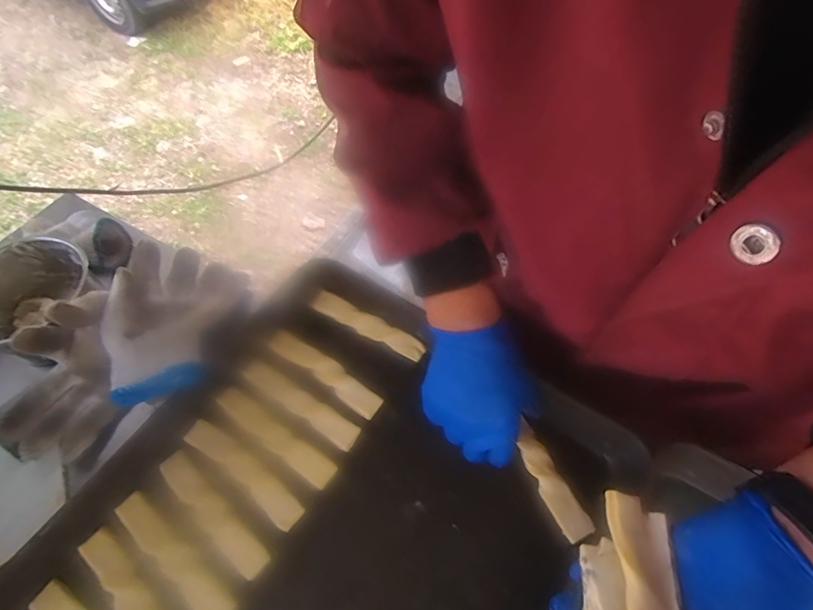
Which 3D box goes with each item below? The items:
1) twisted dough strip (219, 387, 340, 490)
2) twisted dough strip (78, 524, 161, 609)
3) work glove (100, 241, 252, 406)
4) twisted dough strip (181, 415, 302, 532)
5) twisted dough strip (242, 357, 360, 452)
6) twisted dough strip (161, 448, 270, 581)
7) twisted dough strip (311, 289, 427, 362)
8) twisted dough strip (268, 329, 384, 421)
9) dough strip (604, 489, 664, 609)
[{"bbox_3d":[-0.133,0.130,0.467,0.143,0.014,0.025,31,64,19],"label":"twisted dough strip"},{"bbox_3d":[-0.227,0.248,0.392,0.140,0.012,0.029,35,66,21],"label":"twisted dough strip"},{"bbox_3d":[-0.248,0.015,0.499,0.126,0.068,0.199,-6,59,-2],"label":"work glove"},{"bbox_3d":[-0.157,0.160,0.452,0.141,0.010,0.029,32,65,19],"label":"twisted dough strip"},{"bbox_3d":[-0.109,0.101,0.483,0.137,0.015,0.026,29,64,18],"label":"twisted dough strip"},{"bbox_3d":[-0.179,0.191,0.431,0.139,0.008,0.026,37,67,22],"label":"twisted dough strip"},{"bbox_3d":[-0.043,0.023,0.532,0.142,0.015,0.027,26,63,16],"label":"twisted dough strip"},{"bbox_3d":[-0.086,0.070,0.498,0.137,0.016,0.029,31,64,19],"label":"twisted dough strip"},{"bbox_3d":[0.142,0.182,0.273,0.026,0.010,0.136,1,55,2],"label":"dough strip"}]

